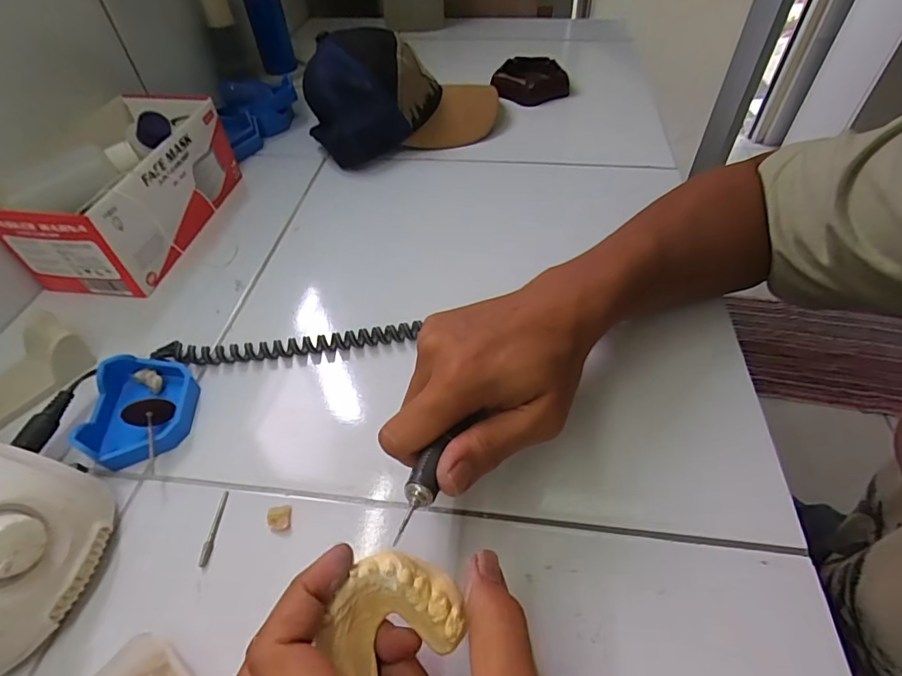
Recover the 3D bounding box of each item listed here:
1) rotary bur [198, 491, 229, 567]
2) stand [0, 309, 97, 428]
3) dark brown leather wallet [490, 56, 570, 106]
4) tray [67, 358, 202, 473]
[{"bbox_3d":[-0.140,0.112,0.281,0.005,0.004,0.043,0,48,3],"label":"rotary bur"},{"bbox_3d":[-0.316,0.024,0.341,0.060,0.030,0.086,24,54,23],"label":"stand"},{"bbox_3d":[0.113,-0.352,0.652,0.096,0.038,0.098,15,51,16],"label":"dark brown leather wallet"},{"bbox_3d":[-0.212,0.046,0.326,0.065,0.021,0.079,-8,48,-4],"label":"tray"}]

